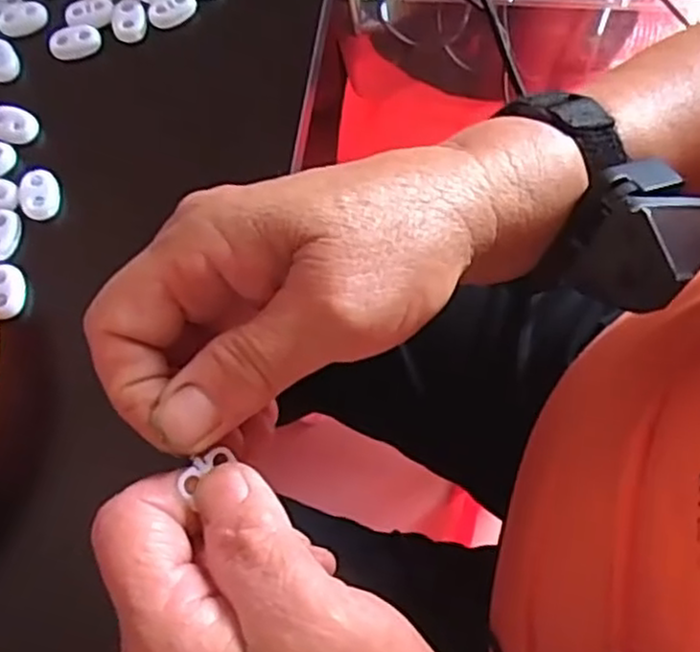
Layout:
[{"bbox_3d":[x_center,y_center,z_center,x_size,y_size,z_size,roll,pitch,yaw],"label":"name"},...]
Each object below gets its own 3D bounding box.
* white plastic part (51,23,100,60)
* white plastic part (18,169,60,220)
[{"bbox_3d":[-0.124,-0.129,0.333,0.022,0.007,0.012,-16,67,-4],"label":"white plastic part"},{"bbox_3d":[-0.128,-0.054,0.302,0.016,0.005,0.021,-12,66,-2],"label":"white plastic part"}]

